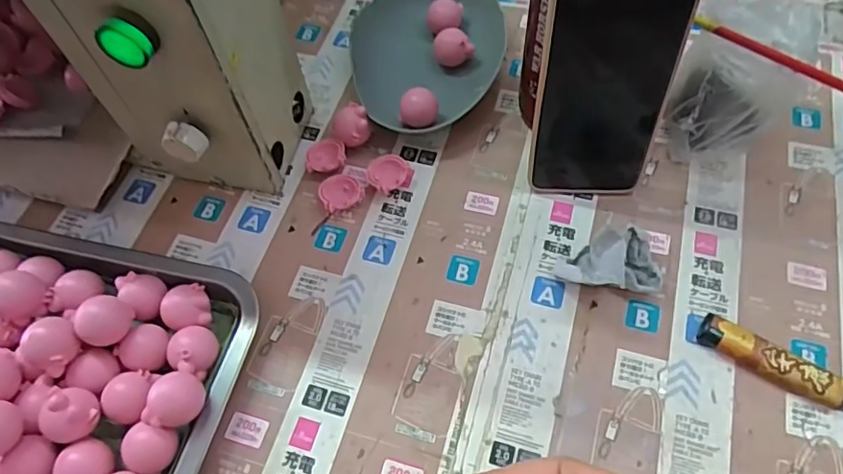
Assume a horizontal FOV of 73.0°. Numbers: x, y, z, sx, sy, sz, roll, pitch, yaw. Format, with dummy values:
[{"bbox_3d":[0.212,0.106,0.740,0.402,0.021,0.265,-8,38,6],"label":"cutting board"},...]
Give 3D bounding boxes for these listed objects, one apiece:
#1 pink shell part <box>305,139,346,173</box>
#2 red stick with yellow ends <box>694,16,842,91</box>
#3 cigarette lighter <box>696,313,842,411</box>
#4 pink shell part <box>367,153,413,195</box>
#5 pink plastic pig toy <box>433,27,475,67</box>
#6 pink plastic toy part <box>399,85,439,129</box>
[{"bbox_3d":[-0.072,-0.059,0.429,0.031,0.016,0.030,-2,61,3],"label":"pink shell part"},{"bbox_3d":[0.224,-0.114,0.356,0.111,0.007,0.009,38,70,21],"label":"red stick with yellow ends"},{"bbox_3d":[0.205,0.073,0.335,0.082,0.013,0.020,29,67,18],"label":"cigarette lighter"},{"bbox_3d":[-0.025,-0.047,0.419,0.029,0.013,0.030,-2,61,3],"label":"pink shell part"},{"bbox_3d":[0.026,-0.154,0.468,0.029,0.026,0.023,-20,62,-7],"label":"pink plastic pig toy"},{"bbox_3d":[-0.002,-0.095,0.436,0.028,0.028,0.023,1,61,4],"label":"pink plastic toy part"}]

